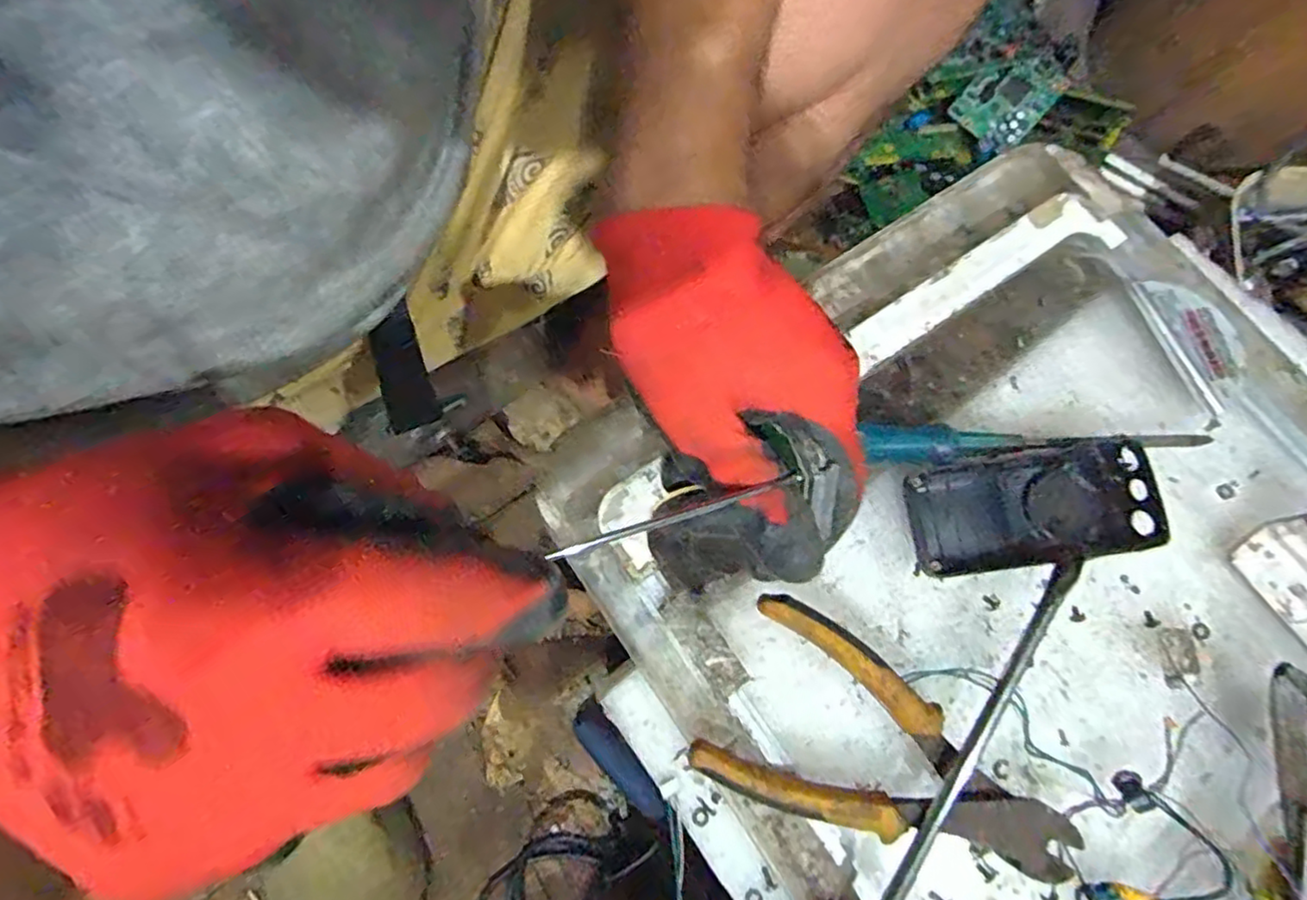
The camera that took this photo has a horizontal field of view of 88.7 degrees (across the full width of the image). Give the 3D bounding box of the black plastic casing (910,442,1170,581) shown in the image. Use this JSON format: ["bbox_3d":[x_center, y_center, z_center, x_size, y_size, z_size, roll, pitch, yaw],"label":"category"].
[{"bbox_3d":[0.190,0.029,0.340,0.120,0.022,0.057,-8,72,-5],"label":"black plastic casing"}]

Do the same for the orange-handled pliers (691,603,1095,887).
[{"bbox_3d":[0.111,0.139,0.299,0.169,0.029,0.082,25,72,6],"label":"orange-handled pliers"}]

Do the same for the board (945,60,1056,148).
[{"bbox_3d":[0.382,-0.379,0.729,0.082,0.080,0.011,48,31,13],"label":"board"}]

